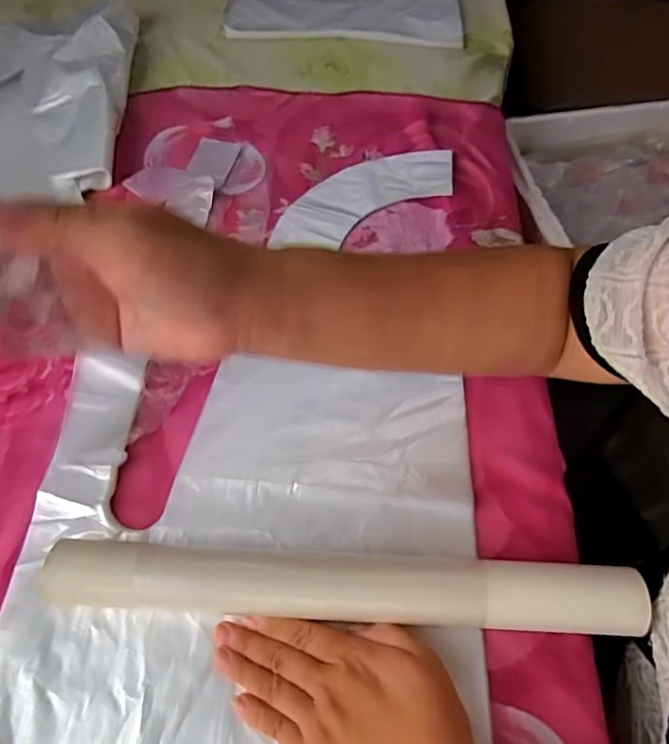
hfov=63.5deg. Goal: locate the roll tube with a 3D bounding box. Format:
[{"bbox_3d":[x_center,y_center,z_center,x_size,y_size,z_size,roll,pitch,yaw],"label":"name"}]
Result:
[{"bbox_3d":[0.003,0.133,0.338,0.355,0.035,0.046,2,60,2],"label":"roll tube"}]

